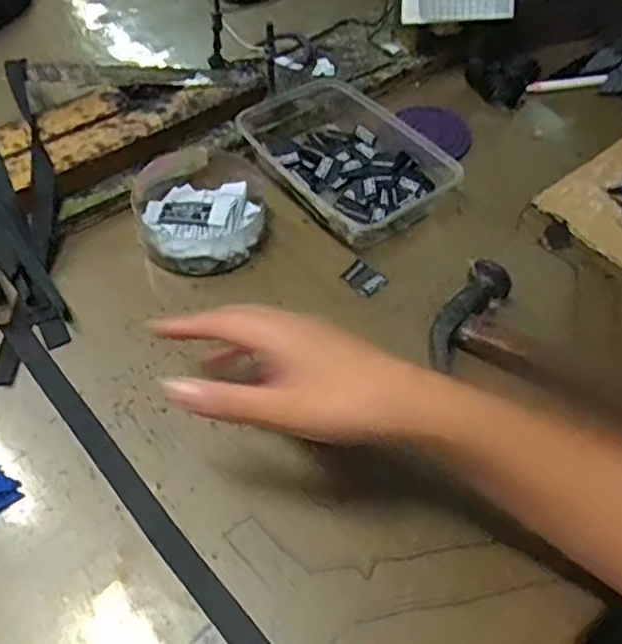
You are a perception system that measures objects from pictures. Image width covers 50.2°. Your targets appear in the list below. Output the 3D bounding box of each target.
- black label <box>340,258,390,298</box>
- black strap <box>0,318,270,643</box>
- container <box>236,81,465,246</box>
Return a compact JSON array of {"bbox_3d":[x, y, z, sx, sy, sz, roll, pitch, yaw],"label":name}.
[{"bbox_3d":[0.040,-0.033,0.495,0.029,0.004,0.024,37,68,20],"label":"black label"},{"bbox_3d":[-0.082,0.116,0.371,0.017,0.005,0.365,-33,61,-26],"label":"black strap"},{"bbox_3d":[0.022,-0.142,0.562,0.127,0.035,0.170,-27,58,-23],"label":"container"}]

